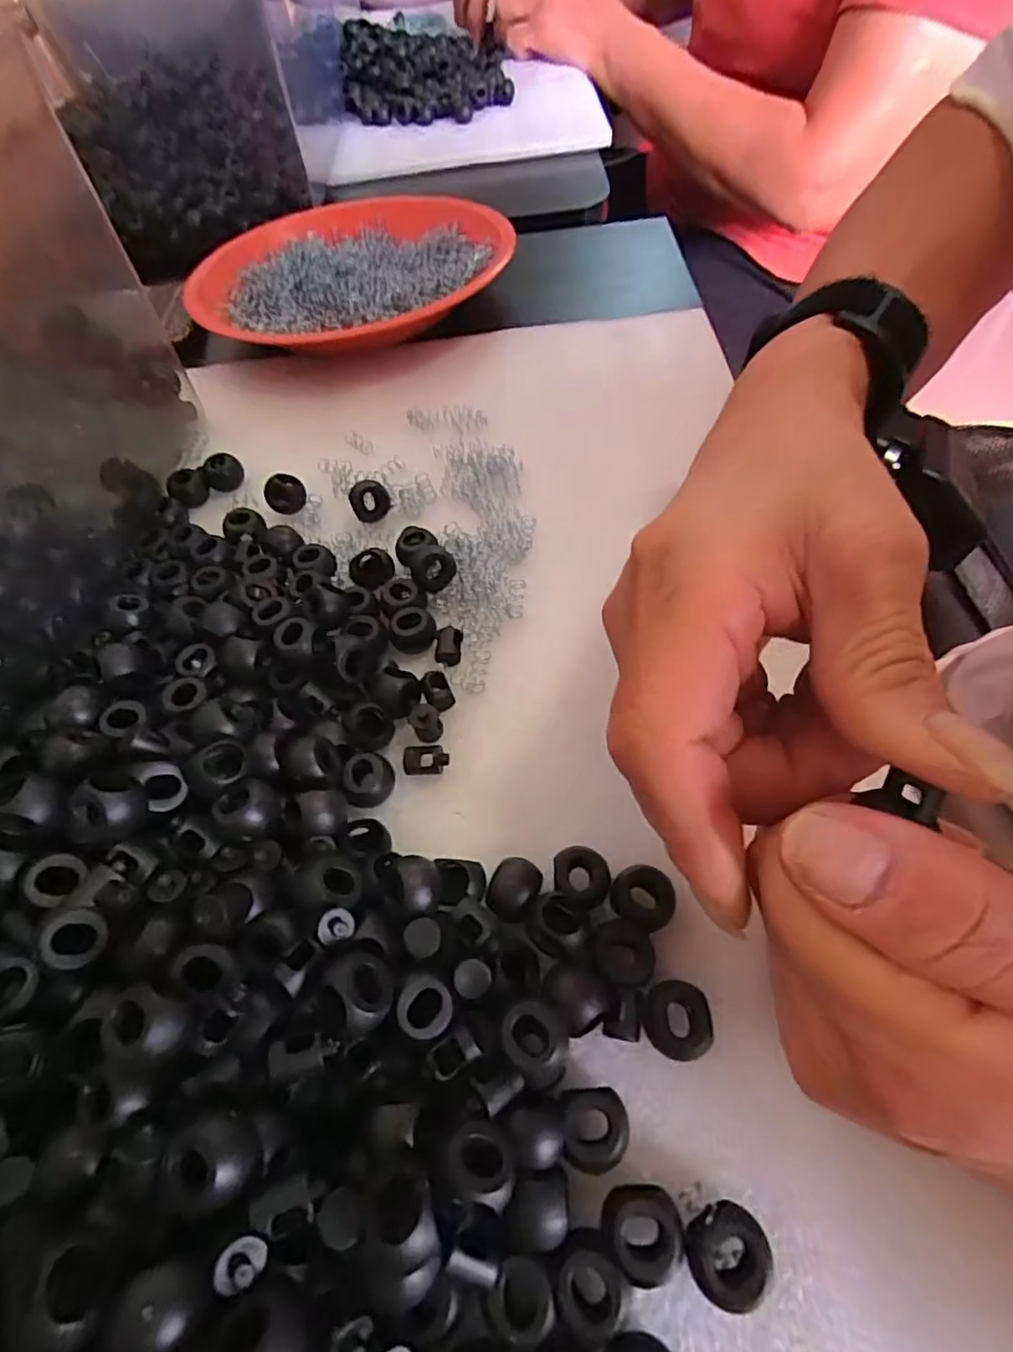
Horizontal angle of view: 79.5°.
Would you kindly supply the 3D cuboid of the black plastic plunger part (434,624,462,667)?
[{"bbox_3d":[-0.022,-0.012,0.227,0.009,0.005,0.014,1,58,6],"label":"black plastic plunger part"}]

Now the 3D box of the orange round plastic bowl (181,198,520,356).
[{"bbox_3d":[-0.093,-0.247,0.375,0.182,0.025,0.193,-2,58,4],"label":"orange round plastic bowl"}]

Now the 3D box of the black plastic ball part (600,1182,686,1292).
[{"bbox_3d":[0.031,0.124,0.136,0.017,0.010,0.015,-15,58,-5],"label":"black plastic ball part"}]

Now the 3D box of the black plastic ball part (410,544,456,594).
[{"bbox_3d":[-0.029,-0.042,0.239,0.017,0.014,0.013,-15,58,-5],"label":"black plastic ball part"}]

